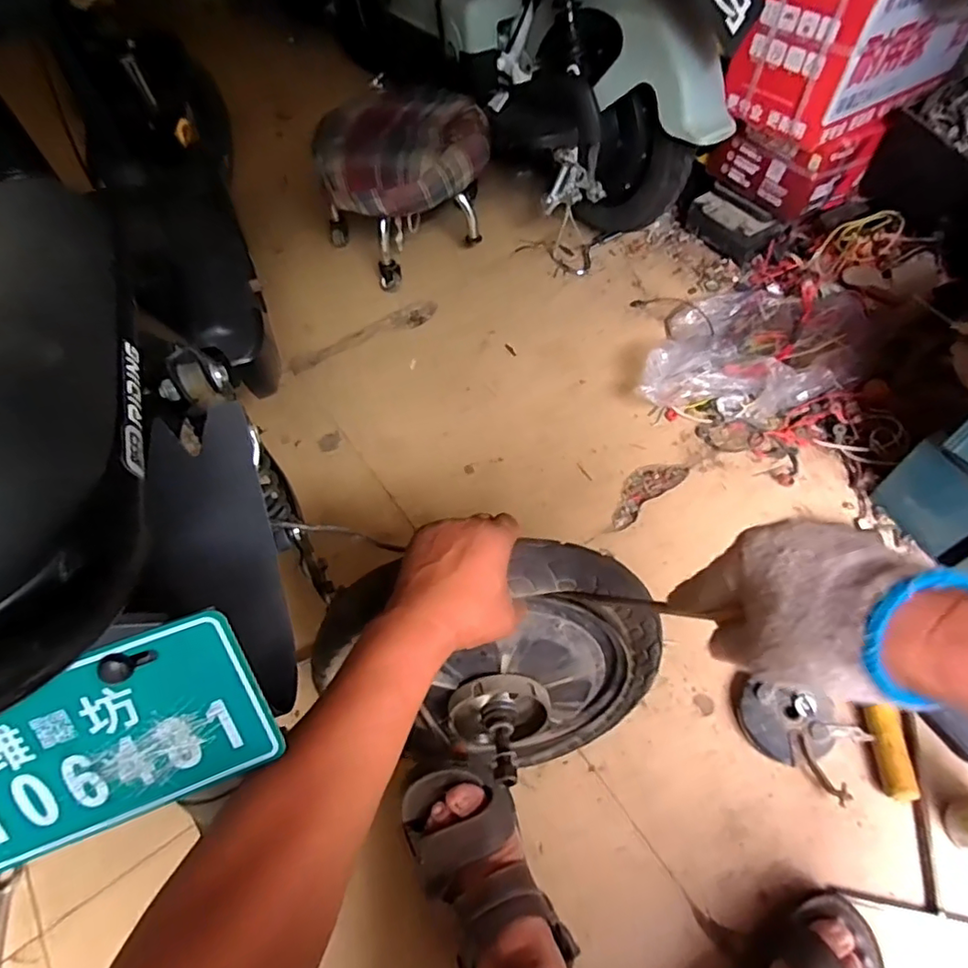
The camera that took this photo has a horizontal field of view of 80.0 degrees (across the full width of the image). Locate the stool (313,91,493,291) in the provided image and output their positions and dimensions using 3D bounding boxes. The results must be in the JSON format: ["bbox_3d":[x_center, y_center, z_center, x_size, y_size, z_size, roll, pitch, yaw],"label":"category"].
[{"bbox_3d":[-0.157,-0.607,1.169,0.322,0.232,0.299,-22,59,-10],"label":"stool"}]

